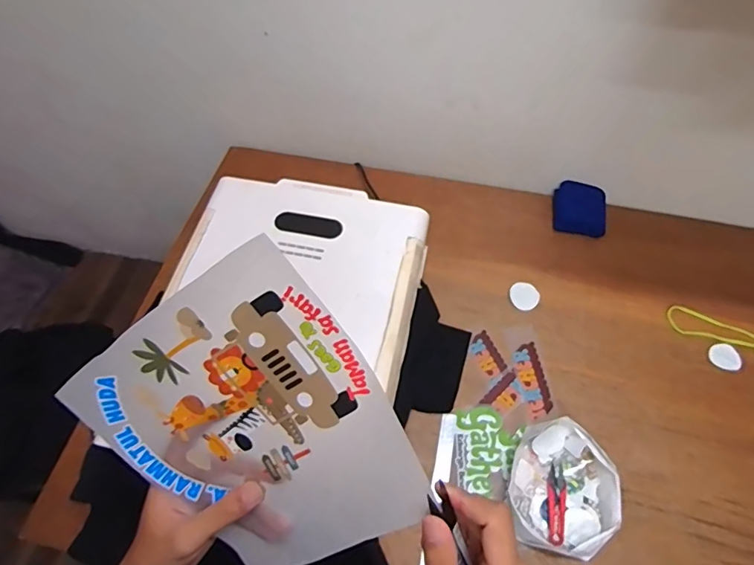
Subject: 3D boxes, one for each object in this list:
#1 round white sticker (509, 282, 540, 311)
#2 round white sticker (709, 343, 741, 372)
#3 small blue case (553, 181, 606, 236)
[{"bbox_3d":[0.302,0.027,0.957,0.057,0.005,0.062,-1,60,1],"label":"round white sticker"},{"bbox_3d":[0.654,0.140,0.879,0.056,0.005,0.051,1,63,-2],"label":"round white sticker"},{"bbox_3d":[0.455,-0.166,1.051,0.108,0.042,0.121,9,61,7],"label":"small blue case"}]

